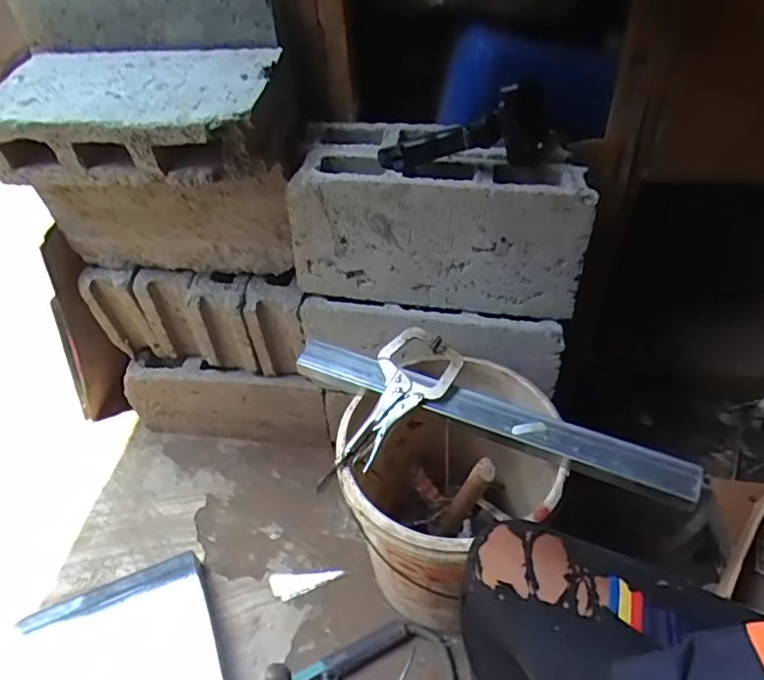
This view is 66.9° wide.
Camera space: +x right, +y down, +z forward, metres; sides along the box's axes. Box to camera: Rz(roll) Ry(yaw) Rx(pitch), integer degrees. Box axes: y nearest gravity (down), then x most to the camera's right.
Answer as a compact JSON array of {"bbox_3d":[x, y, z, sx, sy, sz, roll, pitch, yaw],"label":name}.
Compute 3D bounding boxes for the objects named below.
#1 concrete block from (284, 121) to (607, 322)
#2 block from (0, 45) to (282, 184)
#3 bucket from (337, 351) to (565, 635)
[{"bbox_3d":[0.088,-0.177,0.846,0.397,0.196,0.189,8,45,11],"label":"concrete block"},{"bbox_3d":[-0.331,-0.306,0.791,0.387,0.111,0.198,8,45,10],"label":"block"},{"bbox_3d":[0.098,0.239,0.850,0.286,0.343,0.284,-1,44,1],"label":"bucket"}]

